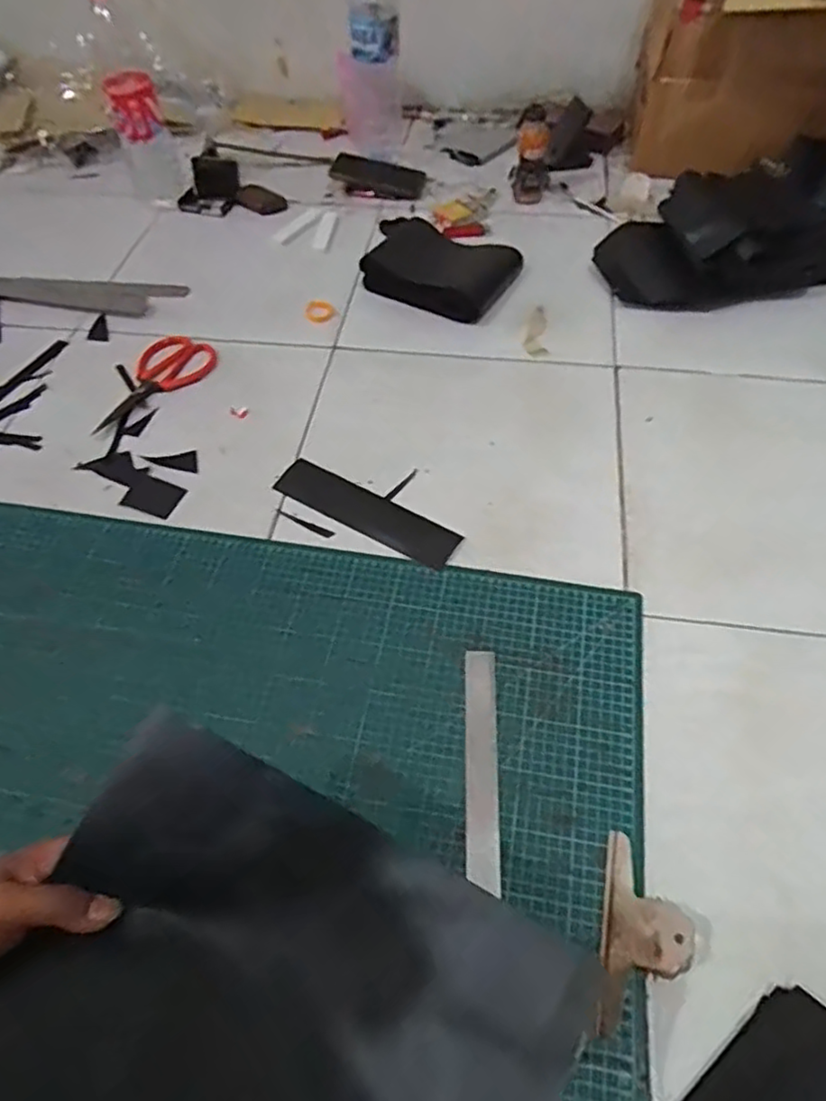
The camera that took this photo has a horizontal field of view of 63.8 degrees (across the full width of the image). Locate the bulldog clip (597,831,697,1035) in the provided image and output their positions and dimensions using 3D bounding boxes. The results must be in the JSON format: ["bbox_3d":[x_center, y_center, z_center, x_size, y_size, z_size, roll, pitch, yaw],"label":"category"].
[{"bbox_3d":[0.180,0.290,0.505,0.063,0.035,0.134,9,55,8],"label":"bulldog clip"}]

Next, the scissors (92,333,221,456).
[{"bbox_3d":[-0.359,-0.221,0.904,0.087,0.020,0.221,21,58,16],"label":"scissors"}]

